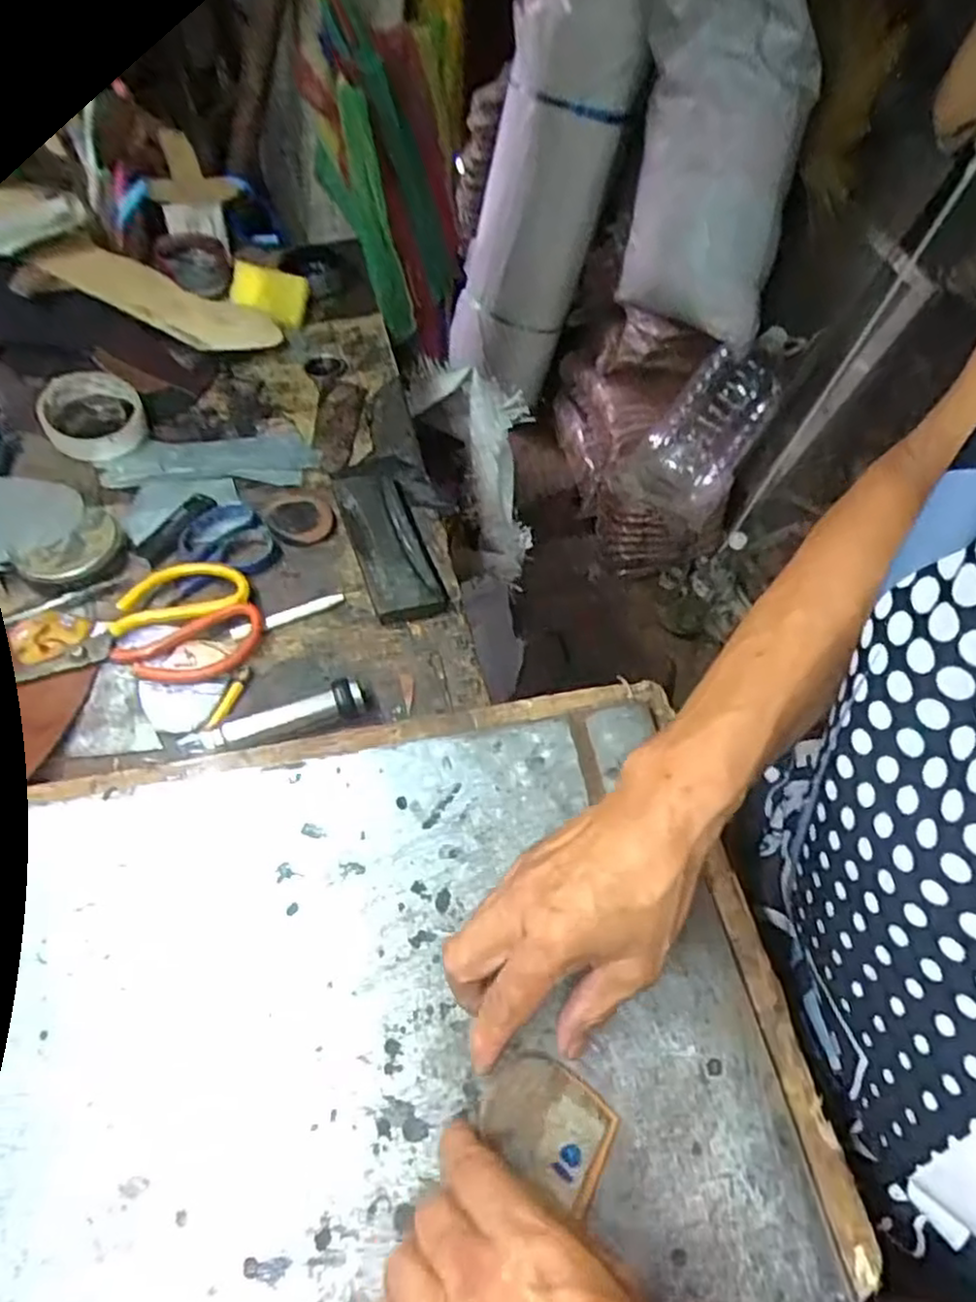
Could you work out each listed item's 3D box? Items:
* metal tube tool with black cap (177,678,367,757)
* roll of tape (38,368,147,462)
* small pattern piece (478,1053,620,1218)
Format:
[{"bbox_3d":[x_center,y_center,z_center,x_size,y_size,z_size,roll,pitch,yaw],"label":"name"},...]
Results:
[{"bbox_3d":[-0.142,0.043,0.478,0.120,0.024,0.024,-13,55,-12],"label":"metal tube tool with black cap"},{"bbox_3d":[-0.360,-0.218,0.658,0.083,0.032,0.091,-22,57,-18],"label":"roll of tape"},{"bbox_3d":[0.028,0.222,0.341,0.062,0.005,0.045,33,64,15],"label":"small pattern piece"}]

